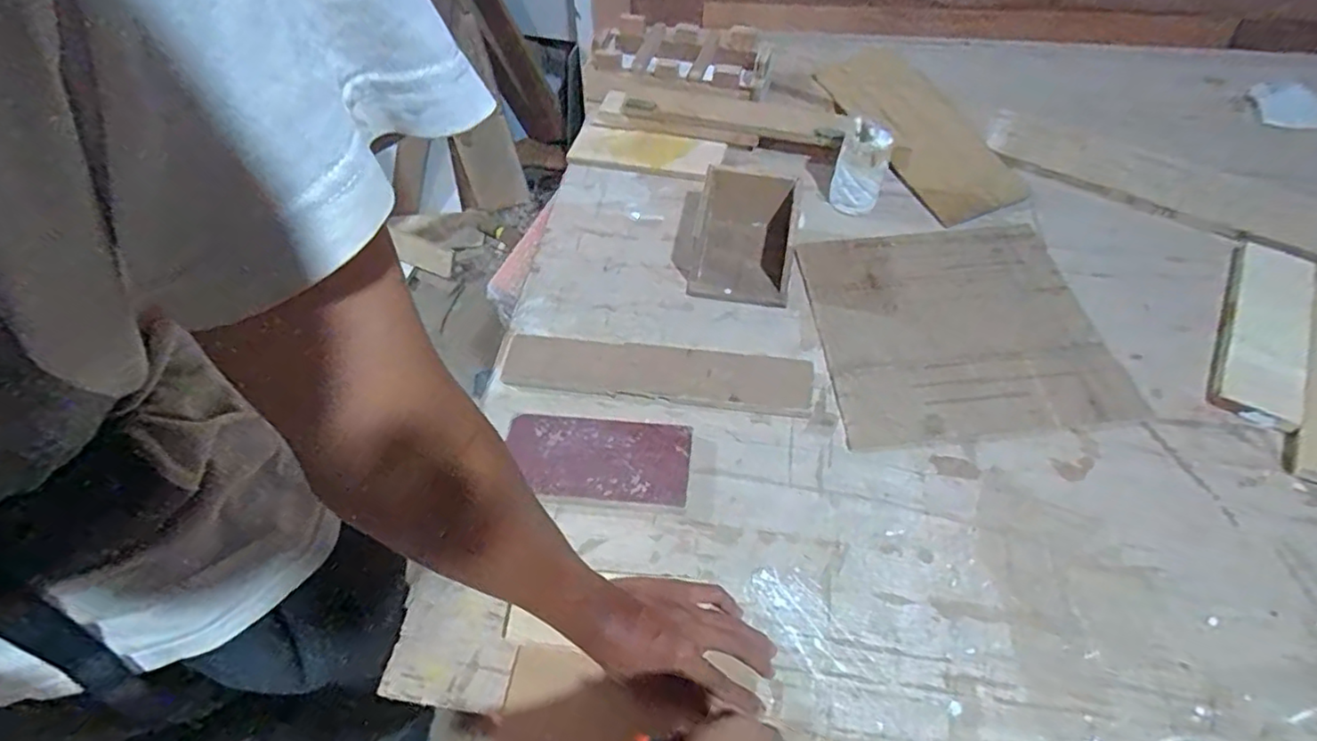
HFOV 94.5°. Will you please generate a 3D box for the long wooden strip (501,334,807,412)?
[{"bbox_3d":[-0.004,-0.001,0.687,0.343,0.022,0.064,6,58,7],"label":"long wooden strip"}]

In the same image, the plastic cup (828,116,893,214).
[{"bbox_3d":[0.263,-0.266,0.800,0.063,0.104,0.053,10,58,10],"label":"plastic cup"}]

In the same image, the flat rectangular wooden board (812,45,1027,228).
[{"bbox_3d":[0.385,-0.367,0.919,0.158,0.025,0.377,-18,58,-8],"label":"flat rectangular wooden board"}]

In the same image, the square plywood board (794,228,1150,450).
[{"bbox_3d":[0.342,-0.053,0.712,0.309,0.012,0.289,-7,57,-1],"label":"square plywood board"}]

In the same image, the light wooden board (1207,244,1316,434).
[{"bbox_3d":[0.677,-0.048,0.685,0.079,0.020,0.260,26,62,19],"label":"light wooden board"}]

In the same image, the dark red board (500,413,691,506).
[{"bbox_3d":[-0.063,0.094,0.632,0.187,0.023,0.087,4,58,6],"label":"dark red board"}]

